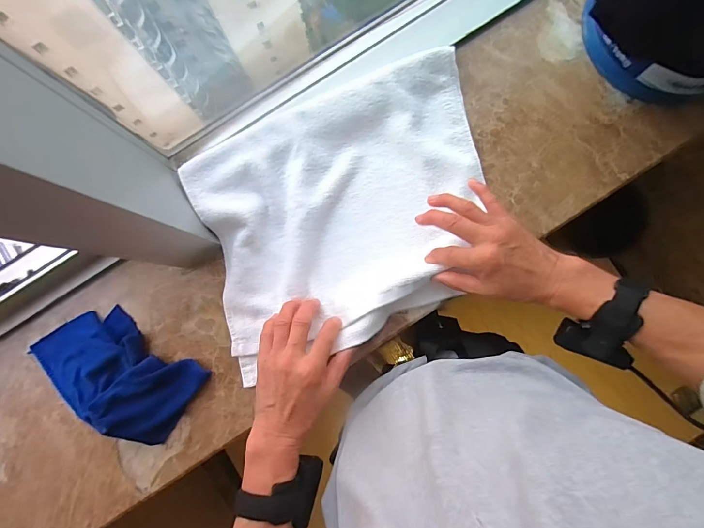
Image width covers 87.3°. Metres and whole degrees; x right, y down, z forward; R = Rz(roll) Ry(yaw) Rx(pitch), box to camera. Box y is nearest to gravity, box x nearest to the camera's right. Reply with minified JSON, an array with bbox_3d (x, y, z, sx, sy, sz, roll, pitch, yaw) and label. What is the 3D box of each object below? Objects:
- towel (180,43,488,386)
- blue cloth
[{"bbox_3d":[-0.009,-0.071,0.476,0.368,0.035,0.313,-17,83,1],"label":"towel"},{"bbox_3d":[-0.313,0.137,0.468,0.218,0.035,0.130,32,86,4],"label":"blue cloth"}]

